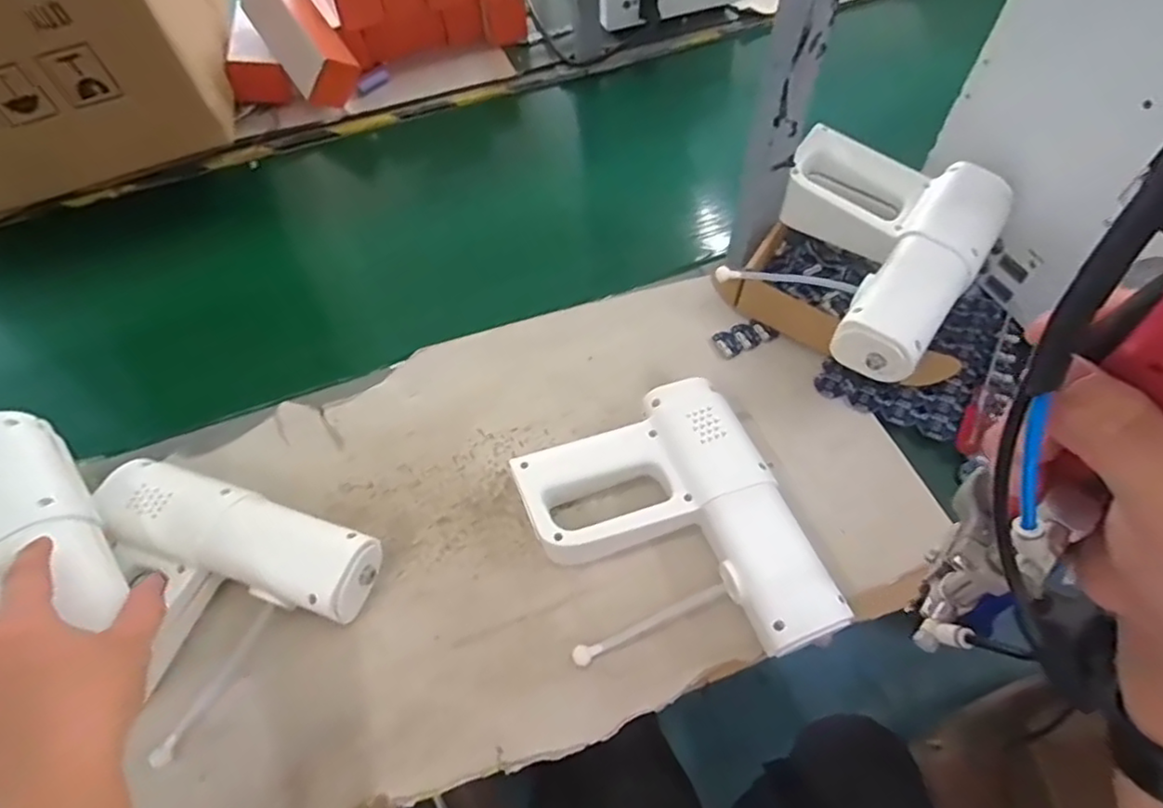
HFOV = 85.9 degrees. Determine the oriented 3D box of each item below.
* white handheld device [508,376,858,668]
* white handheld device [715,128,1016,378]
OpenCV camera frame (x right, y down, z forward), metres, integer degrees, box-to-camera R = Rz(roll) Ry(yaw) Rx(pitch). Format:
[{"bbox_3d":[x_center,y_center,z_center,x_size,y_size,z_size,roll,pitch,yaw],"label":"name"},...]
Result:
[{"bbox_3d":[0.065,0.101,0.467,0.174,0.064,0.205,-22,61,-11],"label":"white handheld device"},{"bbox_3d":[0.235,-0.136,0.530,0.181,0.059,0.199,34,66,20],"label":"white handheld device"}]

